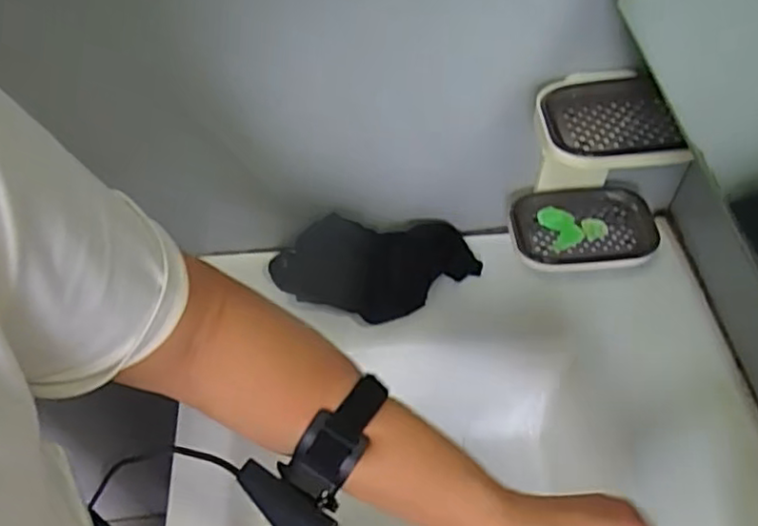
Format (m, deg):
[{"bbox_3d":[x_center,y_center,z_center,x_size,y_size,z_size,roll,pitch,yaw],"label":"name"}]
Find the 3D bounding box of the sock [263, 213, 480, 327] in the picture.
[{"bbox_3d":[-0.003,0.006,0.643,0.207,0.061,0.106,-4,53,-1],"label":"sock"}]

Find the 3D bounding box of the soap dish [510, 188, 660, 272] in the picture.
[{"bbox_3d":[0.192,-0.033,0.612,0.130,0.021,0.087,-5,53,-1],"label":"soap dish"}]

